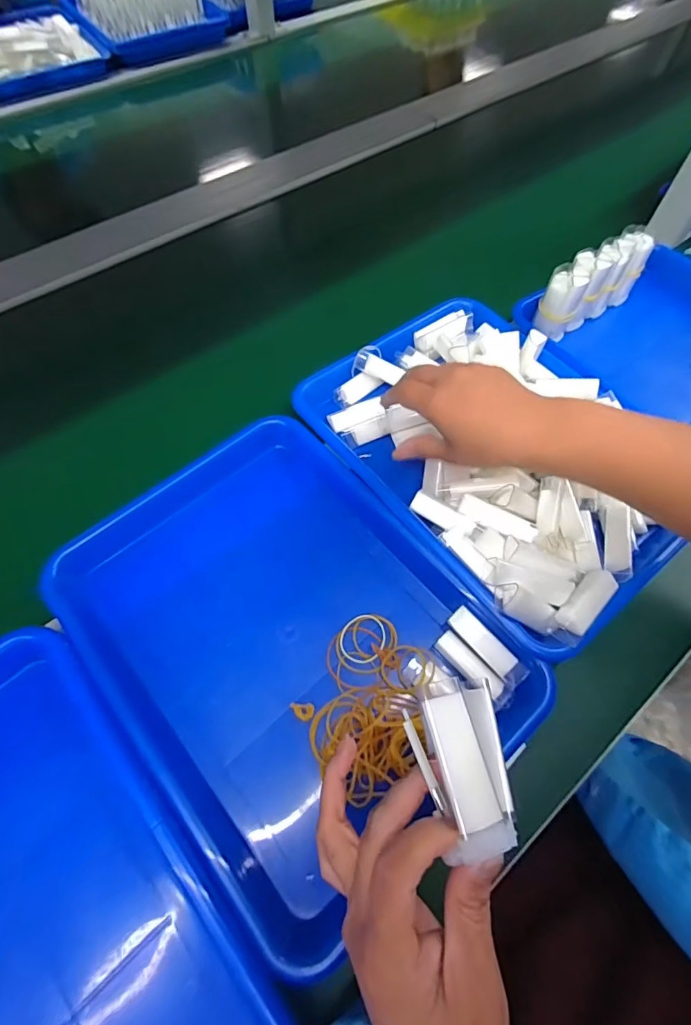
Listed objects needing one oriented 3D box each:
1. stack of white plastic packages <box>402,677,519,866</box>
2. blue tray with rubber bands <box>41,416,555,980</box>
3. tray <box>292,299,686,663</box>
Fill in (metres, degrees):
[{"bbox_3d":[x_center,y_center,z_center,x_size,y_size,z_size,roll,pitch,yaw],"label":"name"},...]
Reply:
[{"bbox_3d":[0.056,0.119,0.213,0.044,0.022,0.072,-5,63,-3],"label":"stack of white plastic packages"},{"bbox_3d":[-0.046,0.090,0.357,0.251,0.052,0.338,-37,69,-17],"label":"blue tray with rubber bands"},{"bbox_3d":[0.132,-0.065,0.404,0.238,0.044,0.324,-35,68,-17],"label":"tray"}]

